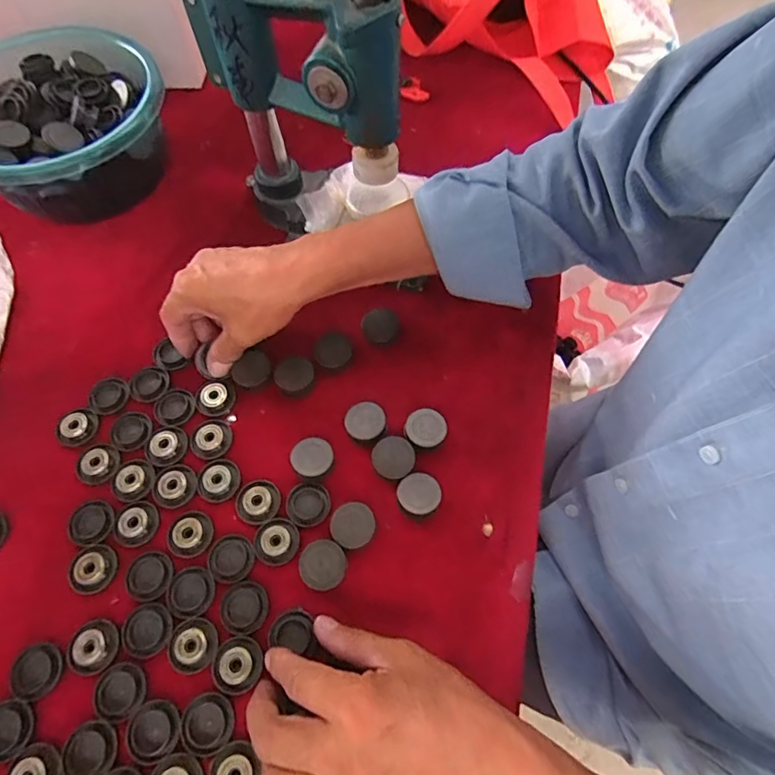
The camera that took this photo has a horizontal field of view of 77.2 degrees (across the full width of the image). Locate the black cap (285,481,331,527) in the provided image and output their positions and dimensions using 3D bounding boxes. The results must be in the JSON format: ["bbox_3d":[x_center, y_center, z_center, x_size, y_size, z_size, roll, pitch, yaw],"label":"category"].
[{"bbox_3d":[-0.060,0.088,0.370,0.032,0.005,0.033,0,64,0],"label":"black cap"}]

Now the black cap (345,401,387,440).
[{"bbox_3d":[-0.018,0.029,0.392,0.031,0.015,0.032,0,64,0],"label":"black cap"}]

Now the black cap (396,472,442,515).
[{"bbox_3d":[0.024,0.082,0.370,0.031,0.017,0.030,0,64,0],"label":"black cap"}]

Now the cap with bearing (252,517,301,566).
[{"bbox_3d":[-0.082,0.112,0.355,0.033,0.007,0.032,0,64,0],"label":"cap with bearing"}]

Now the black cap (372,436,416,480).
[{"bbox_3d":[0.004,0.056,0.379,0.031,0.019,0.032,0,64,0],"label":"black cap"}]

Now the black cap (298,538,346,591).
[{"bbox_3d":[-0.045,0.127,0.346,0.032,0.015,0.032,0,64,0],"label":"black cap"}]

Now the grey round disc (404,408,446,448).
[{"bbox_3d":[0.031,0.034,0.393,0.032,0.012,0.032,0,64,0],"label":"grey round disc"}]

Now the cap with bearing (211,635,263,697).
[{"bbox_3d":[-0.100,0.183,0.320,0.031,0.004,0.033,0,64,0],"label":"cap with bearing"}]

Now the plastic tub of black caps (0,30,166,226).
[{"bbox_3d":[-0.327,-0.256,0.491,0.205,0.091,0.195,0,64,0],"label":"plastic tub of black caps"}]

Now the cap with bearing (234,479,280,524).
[{"bbox_3d":[-0.099,0.086,0.370,0.032,0.006,0.033,0,64,0],"label":"cap with bearing"}]

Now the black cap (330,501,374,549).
[{"bbox_3d":[-0.025,0.103,0.359,0.032,0.016,0.031,0,64,0],"label":"black cap"}]

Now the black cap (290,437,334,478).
[{"bbox_3d":[-0.058,0.055,0.380,0.031,0.016,0.030,0,64,0],"label":"black cap"}]

